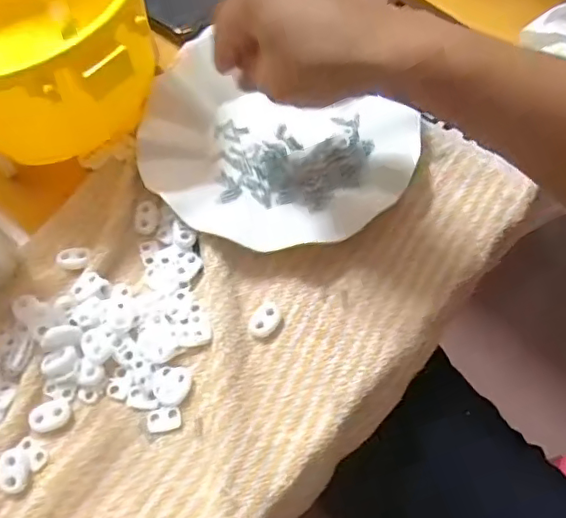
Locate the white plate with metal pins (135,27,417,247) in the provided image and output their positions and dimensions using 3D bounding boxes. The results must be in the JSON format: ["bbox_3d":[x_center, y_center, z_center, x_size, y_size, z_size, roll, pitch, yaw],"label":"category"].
[{"bbox_3d":[-0.009,-0.073,0.379,0.183,0.030,0.158,16,63,6],"label":"white plate with metal pins"}]

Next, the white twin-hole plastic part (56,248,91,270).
[{"bbox_3d":[-0.133,0.000,0.353,0.021,0.004,0.014,-3,63,-4],"label":"white twin-hole plastic part"}]

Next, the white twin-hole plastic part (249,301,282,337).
[{"bbox_3d":[-0.010,0.036,0.337,0.015,0.004,0.024,28,65,12],"label":"white twin-hole plastic part"}]

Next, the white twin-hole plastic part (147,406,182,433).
[{"bbox_3d":[-0.067,0.090,0.313,0.019,0.004,0.012,-9,63,-7],"label":"white twin-hole plastic part"}]

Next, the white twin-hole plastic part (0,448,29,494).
[{"bbox_3d":[-0.146,0.114,0.300,0.015,0.008,0.023,-6,63,-5],"label":"white twin-hole plastic part"}]

